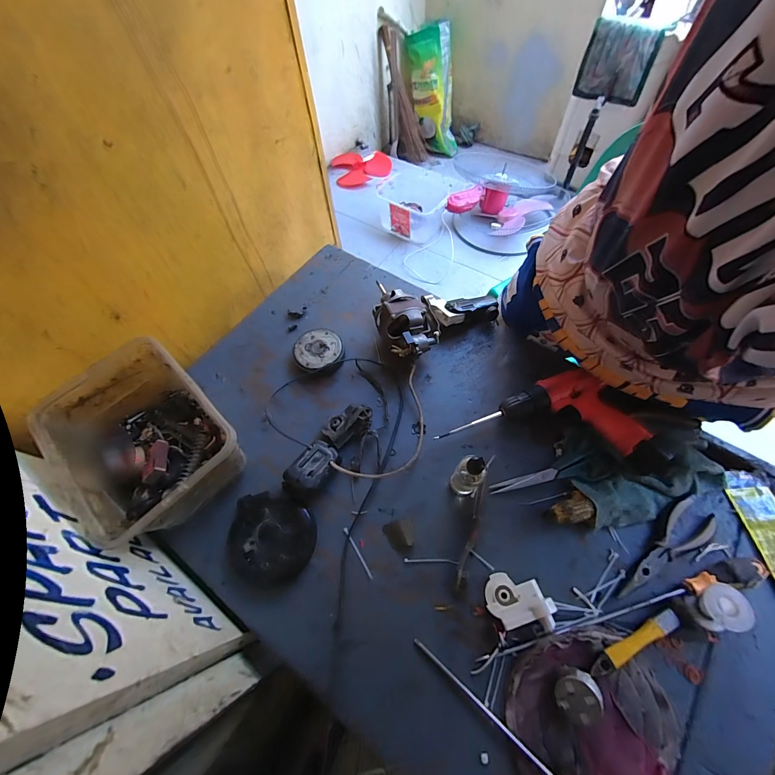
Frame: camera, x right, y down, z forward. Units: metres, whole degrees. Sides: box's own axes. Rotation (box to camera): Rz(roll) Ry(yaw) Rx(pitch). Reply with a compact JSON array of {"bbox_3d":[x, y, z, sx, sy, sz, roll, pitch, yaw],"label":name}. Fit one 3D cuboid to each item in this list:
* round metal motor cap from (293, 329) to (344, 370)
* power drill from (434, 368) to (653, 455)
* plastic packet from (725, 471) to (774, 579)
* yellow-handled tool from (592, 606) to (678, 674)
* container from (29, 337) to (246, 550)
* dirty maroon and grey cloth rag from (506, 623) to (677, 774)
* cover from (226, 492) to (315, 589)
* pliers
[{"bbox_3d":[-0.133,-0.073,0.652,0.090,0.023,0.091,-1,63,1],"label":"round metal motor cap"},{"bbox_3d":[0.247,0.076,0.538,0.288,0.057,0.159,-24,64,-10],"label":"power drill"},{"bbox_3d":[0.556,0.205,0.487,0.067,0.017,0.167,-3,63,0],"label":"plastic packet"},{"bbox_3d":[0.310,0.321,0.425,0.134,0.021,0.019,-24,64,-10],"label":"yellow-handled tool"},{"bbox_3d":[-0.356,0.082,0.522,0.199,0.124,0.269,-41,69,-18],"label":"container"},{"bbox_3d":[0.241,0.386,0.391,0.192,0.033,0.167,-9,63,-3],"label":"dirty maroon and grey cloth rag"},{"bbox_3d":[-0.175,0.227,0.502,0.127,0.023,0.120,14,64,9],"label":"cover"},{"bbox_3d":[0.398,0.234,0.473,0.181,0.012,0.057,-40,68,-17],"label":"pliers"}]

